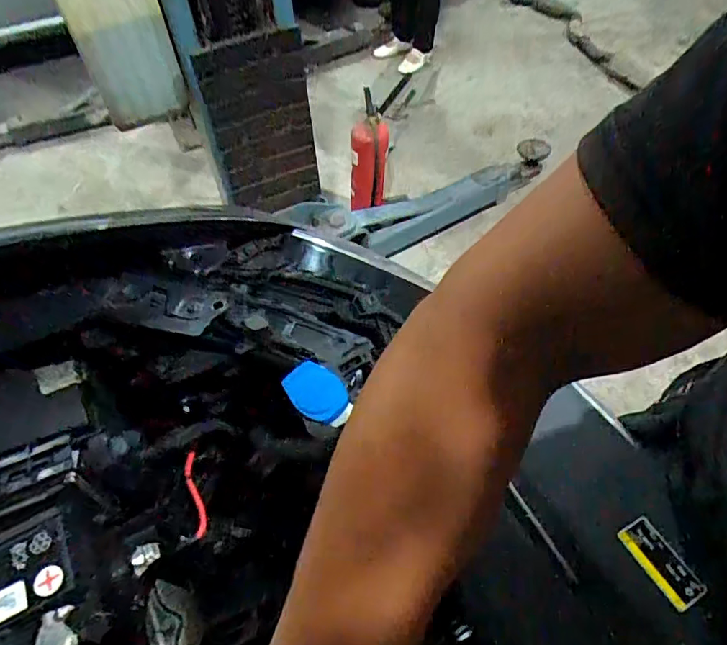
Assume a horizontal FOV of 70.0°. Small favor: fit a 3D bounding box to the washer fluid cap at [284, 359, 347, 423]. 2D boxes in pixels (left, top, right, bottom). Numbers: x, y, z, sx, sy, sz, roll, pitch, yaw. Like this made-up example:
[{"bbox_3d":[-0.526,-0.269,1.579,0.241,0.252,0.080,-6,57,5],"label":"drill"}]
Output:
[{"bbox_3d":[-0.055,0.079,0.595,0.074,0.016,0.061,42,55,13],"label":"washer fluid cap"}]

